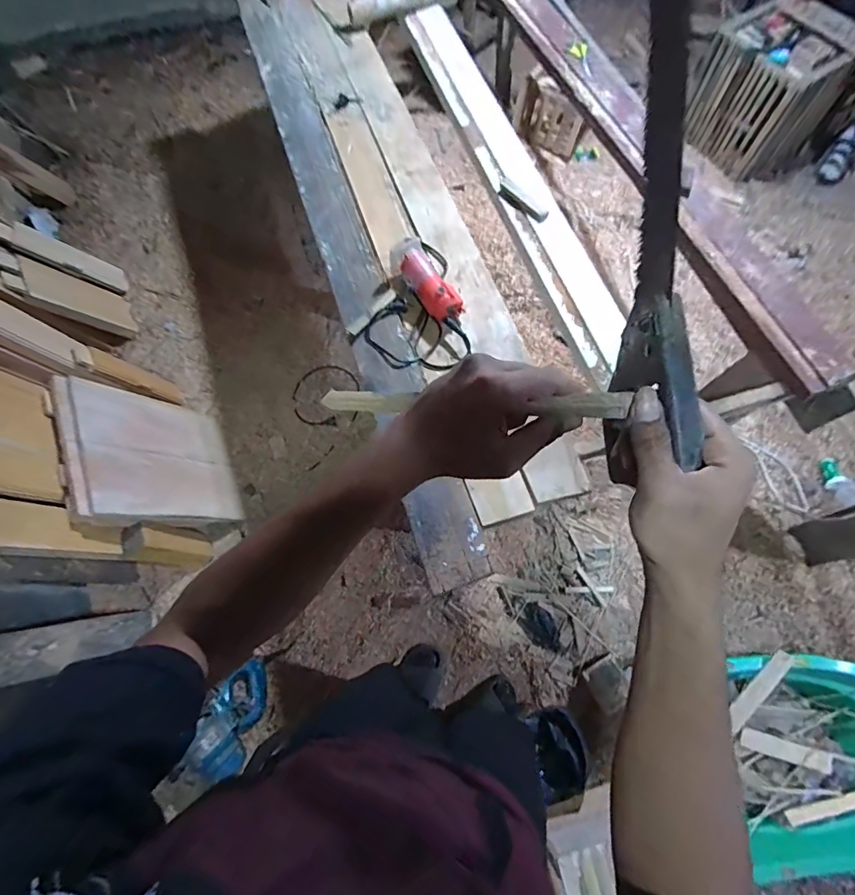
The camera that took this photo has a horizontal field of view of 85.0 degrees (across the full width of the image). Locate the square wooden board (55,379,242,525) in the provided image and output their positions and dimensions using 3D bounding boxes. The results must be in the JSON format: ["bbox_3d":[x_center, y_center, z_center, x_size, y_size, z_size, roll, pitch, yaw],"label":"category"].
[{"bbox_3d":[-0.762,0.027,1.330,0.057,0.478,0.410,-30,67,22],"label":"square wooden board"}]

